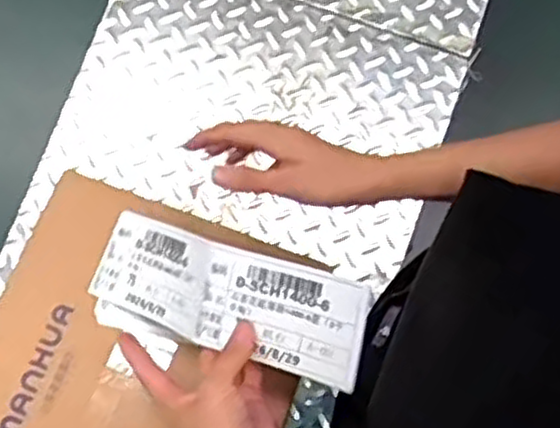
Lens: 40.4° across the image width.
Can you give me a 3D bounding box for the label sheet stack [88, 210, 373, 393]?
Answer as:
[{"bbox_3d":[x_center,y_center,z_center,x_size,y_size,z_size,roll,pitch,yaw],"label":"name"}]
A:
[{"bbox_3d":[-0.050,0.062,0.574,0.247,0.038,0.092,9,78,35],"label":"label sheet stack"}]

